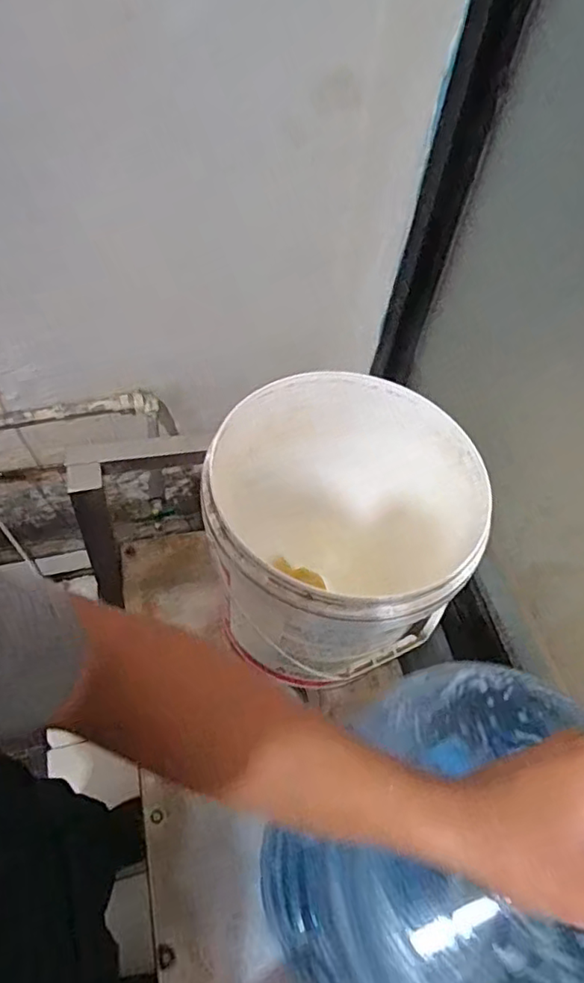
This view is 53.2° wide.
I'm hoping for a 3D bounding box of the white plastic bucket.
[{"bbox_3d":[0.041,0.063,0.743,0.284,0.302,0.302,2,56,-3],"label":"white plastic bucket"}]

